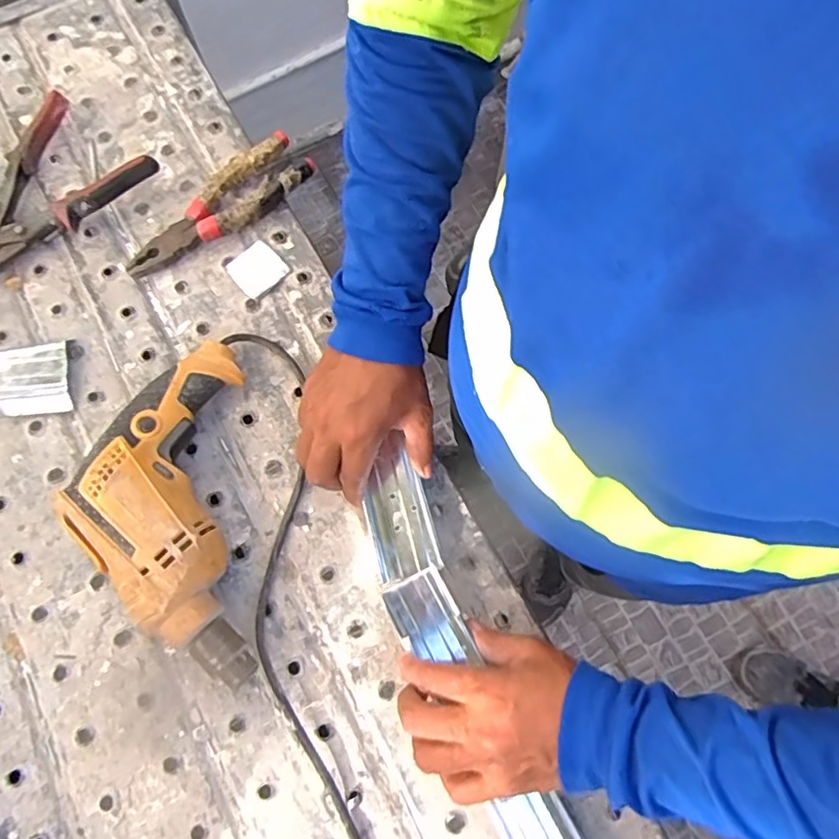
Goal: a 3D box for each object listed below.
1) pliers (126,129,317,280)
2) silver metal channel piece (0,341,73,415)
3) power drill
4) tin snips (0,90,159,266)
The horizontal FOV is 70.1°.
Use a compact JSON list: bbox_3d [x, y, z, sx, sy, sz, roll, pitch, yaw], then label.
[{"bbox_3d":[-0.191,-0.198,0.565,0.191,0.029,0.055,-38,76,-10],"label":"pliers"},{"bbox_3d":[-0.336,-0.034,0.519,0.061,0.020,0.058,-9,73,-2],"label":"silver metal channel piece"},{"bbox_3d":[-0.198,0.067,0.462,0.133,0.067,0.256,-8,73,-2],"label":"power drill"},{"bbox_3d":[-0.380,-0.222,0.570,0.225,0.035,0.145,-37,76,-10],"label":"tin snips"}]

